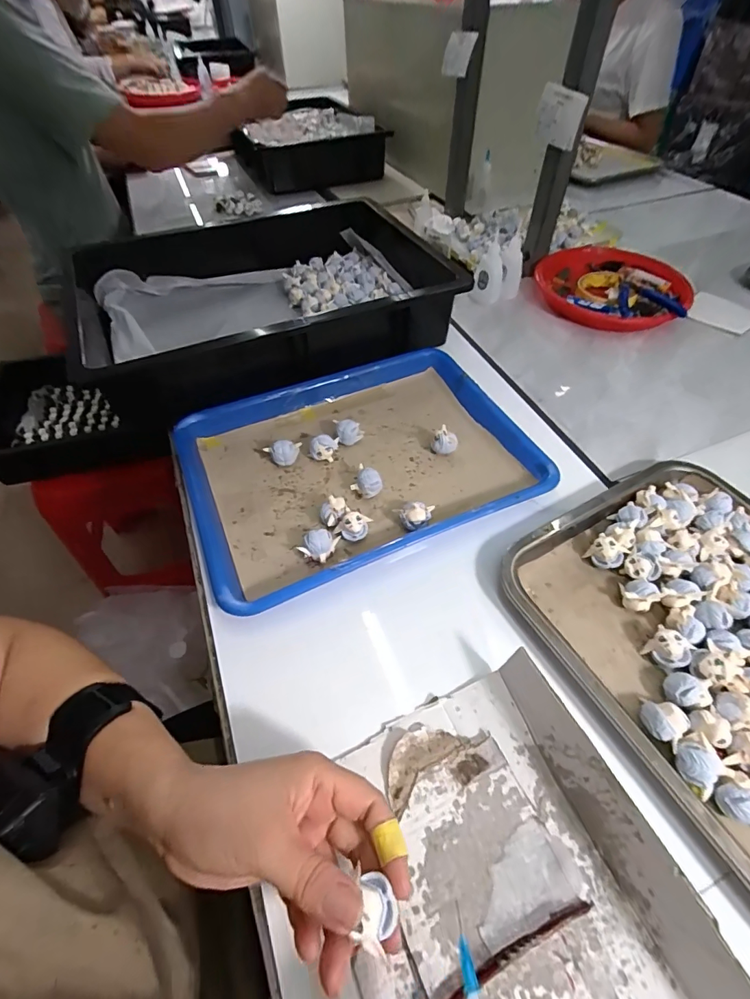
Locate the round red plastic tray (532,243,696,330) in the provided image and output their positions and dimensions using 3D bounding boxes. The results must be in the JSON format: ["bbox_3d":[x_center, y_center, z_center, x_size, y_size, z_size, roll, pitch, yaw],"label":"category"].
[{"bbox_3d":[0.352,-0.322,0.656,0.219,0.037,0.190,21,56,17],"label":"round red plastic tray"}]

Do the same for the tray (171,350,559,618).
[{"bbox_3d":[-0.022,-0.046,0.446,0.335,0.031,0.256,-21,55,-13],"label":"tray"}]

